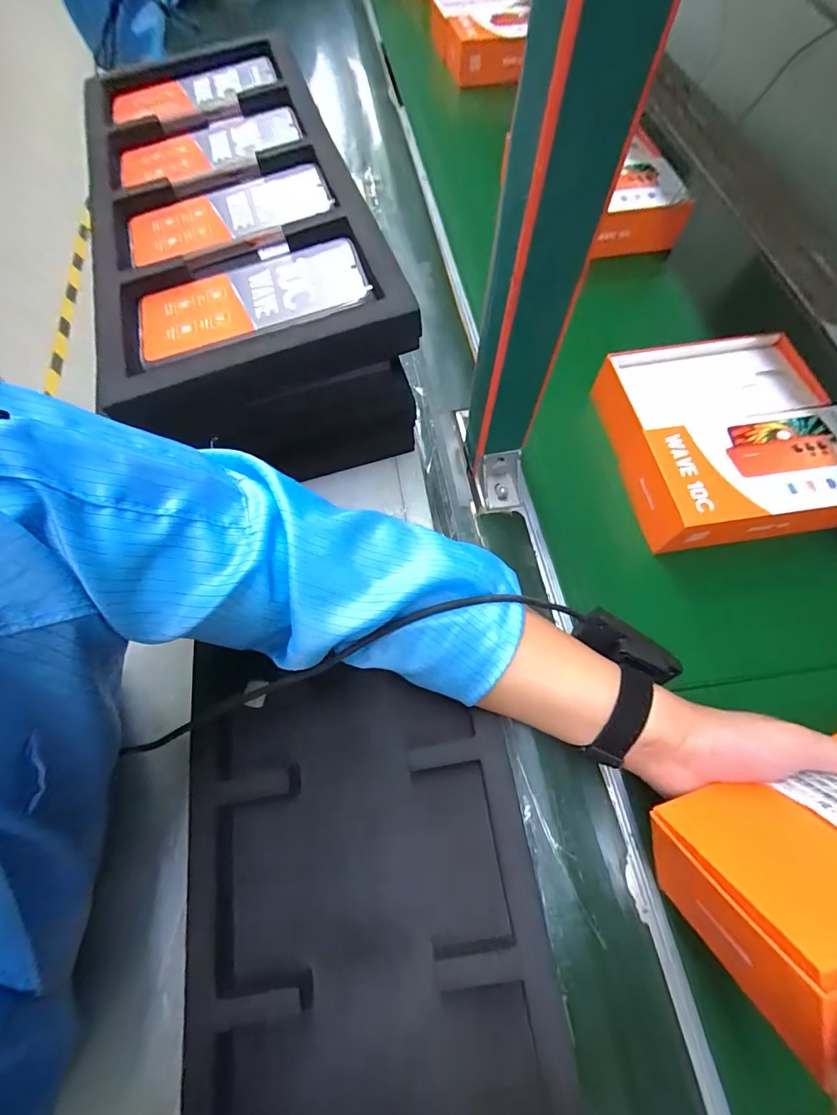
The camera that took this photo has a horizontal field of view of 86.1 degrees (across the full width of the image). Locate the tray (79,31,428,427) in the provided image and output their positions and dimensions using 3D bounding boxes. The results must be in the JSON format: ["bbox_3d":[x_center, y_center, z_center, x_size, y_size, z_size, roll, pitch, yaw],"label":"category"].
[{"bbox_3d":[-0.187,-0.353,0.418,0.232,0.047,0.544,-16,67,-7],"label":"tray"}]

